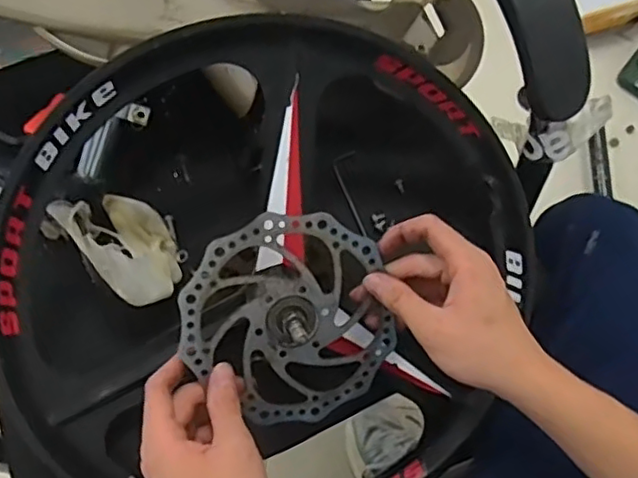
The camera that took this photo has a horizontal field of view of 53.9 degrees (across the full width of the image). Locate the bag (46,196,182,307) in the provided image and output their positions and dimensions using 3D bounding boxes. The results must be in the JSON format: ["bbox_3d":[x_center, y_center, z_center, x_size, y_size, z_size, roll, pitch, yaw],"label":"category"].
[{"bbox_3d":[-0.158,0.004,0.519,0.106,0.114,0.026,43,105,1],"label":"bag"}]

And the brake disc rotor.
[{"bbox_3d":[-0.020,0.057,0.441,0.145,0.010,0.147,-3,102,-12],"label":"brake disc rotor"}]

